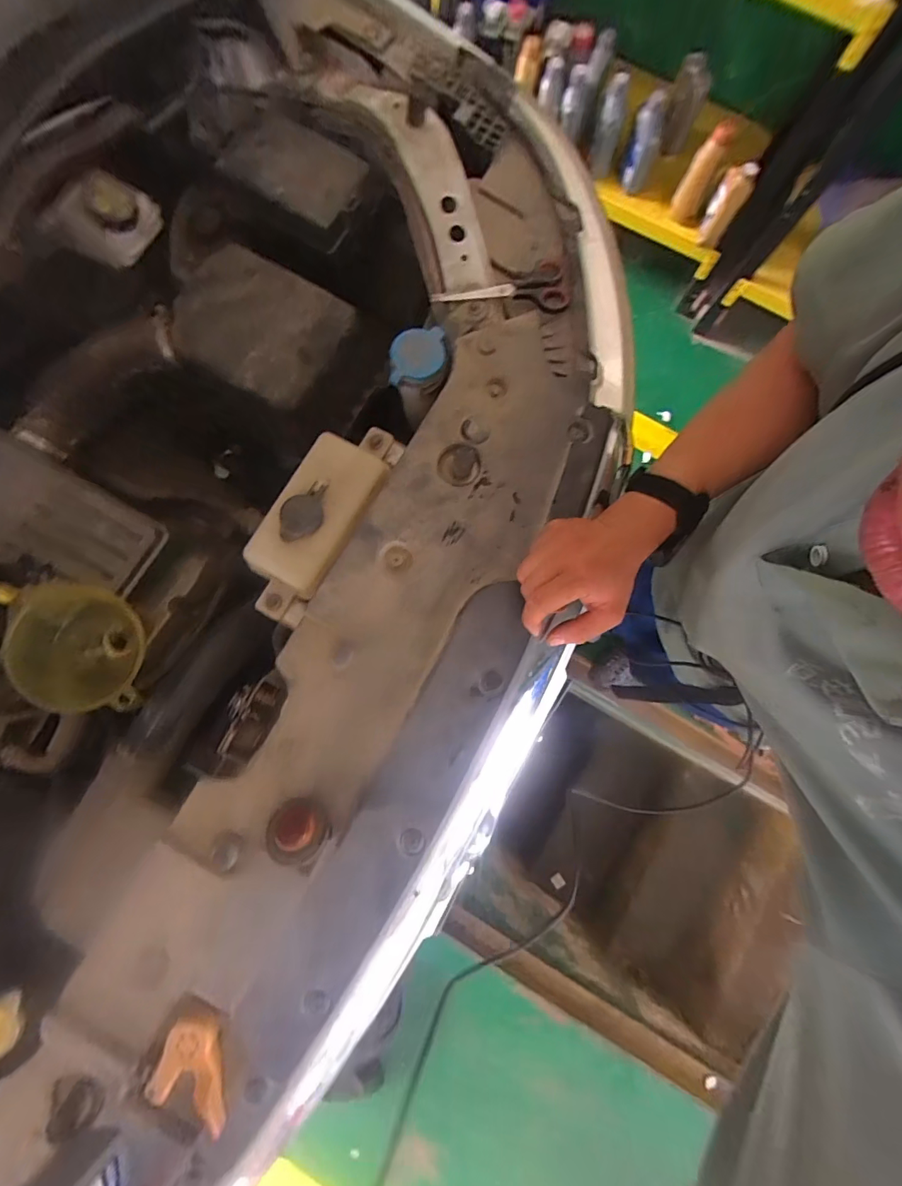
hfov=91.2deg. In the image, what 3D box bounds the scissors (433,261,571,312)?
[{"bbox_3d":[0.057,-0.349,0.498,0.150,0.012,0.059,5,82,0],"label":"scissors"}]

